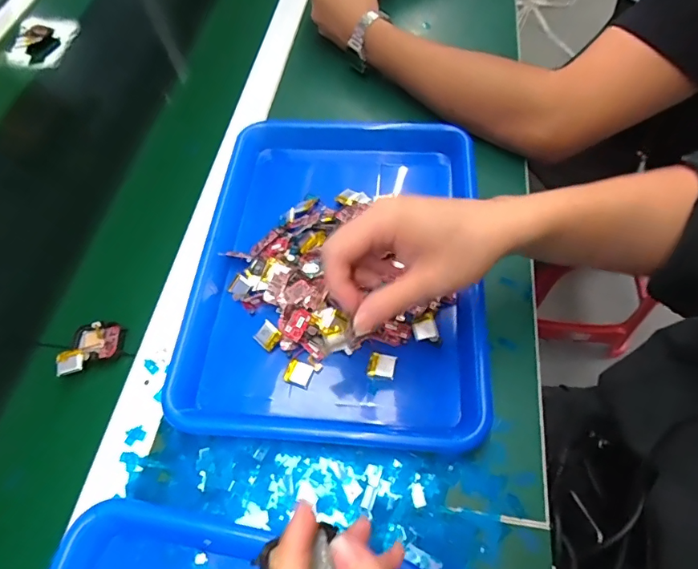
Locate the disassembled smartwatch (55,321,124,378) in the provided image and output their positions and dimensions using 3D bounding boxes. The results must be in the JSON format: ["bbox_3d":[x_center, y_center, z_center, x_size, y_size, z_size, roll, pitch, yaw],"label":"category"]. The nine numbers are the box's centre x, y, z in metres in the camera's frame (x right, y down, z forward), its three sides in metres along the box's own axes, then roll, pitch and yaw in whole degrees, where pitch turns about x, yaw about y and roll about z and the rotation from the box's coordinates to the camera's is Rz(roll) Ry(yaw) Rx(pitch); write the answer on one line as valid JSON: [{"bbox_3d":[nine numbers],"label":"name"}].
[{"bbox_3d":[-0.225,0.052,0.398,0.053,0.014,0.042,-27,62,-11],"label":"disassembled smartwatch"}]

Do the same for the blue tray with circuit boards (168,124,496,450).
[{"bbox_3d":[-0.010,-0.017,0.432,0.266,0.055,0.331,1,61,5],"label":"blue tray with circuit boards"}]

